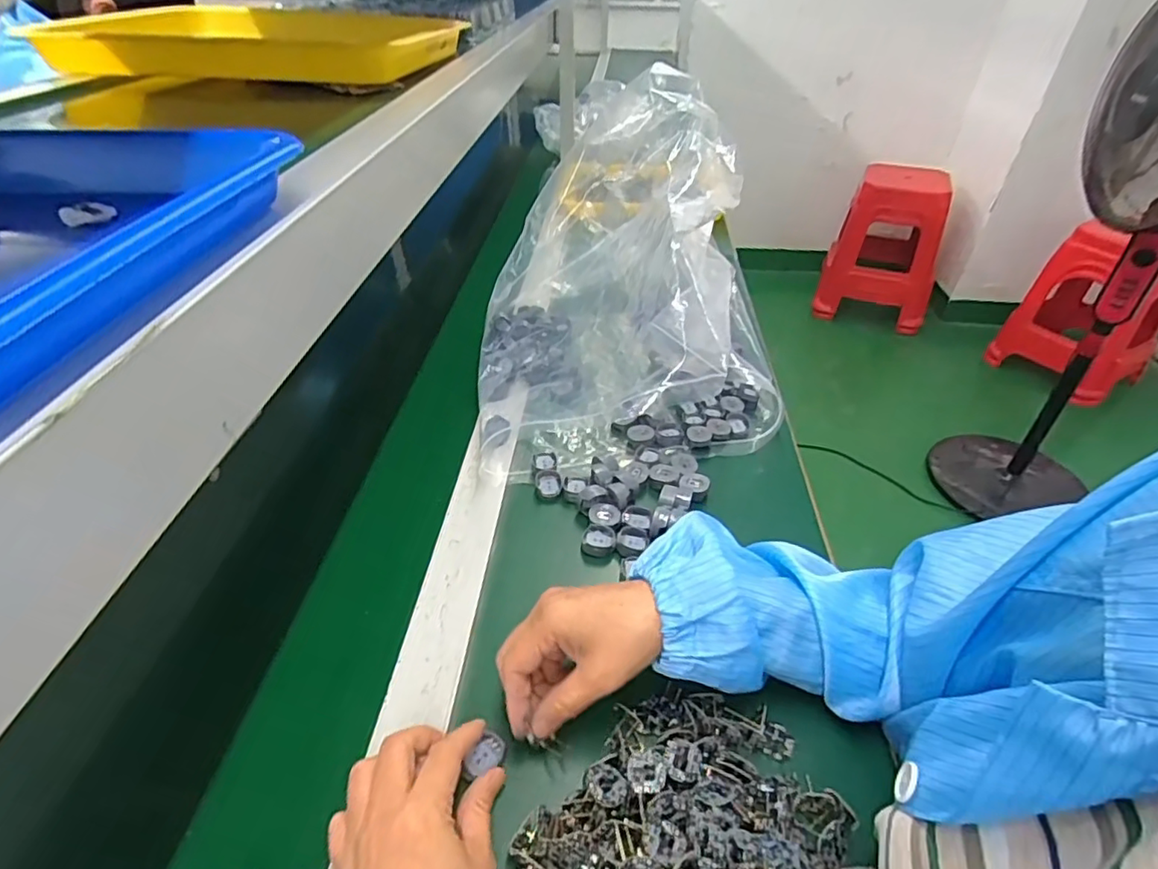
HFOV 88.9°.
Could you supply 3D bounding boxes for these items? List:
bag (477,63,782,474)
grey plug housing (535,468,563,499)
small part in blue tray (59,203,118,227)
[{"bbox_3d":[0.051,-0.223,0.708,0.318,0.234,0.479,-1,39,-3],"label":"bag"},{"bbox_3d":[-0.029,0.047,0.570,0.025,0.010,0.030,-2,39,-4],"label":"grey plug housing"},{"bbox_3d":[-0.221,-0.100,0.265,0.020,0.007,0.009,-29,48,-32],"label":"small part in blue tray"}]

